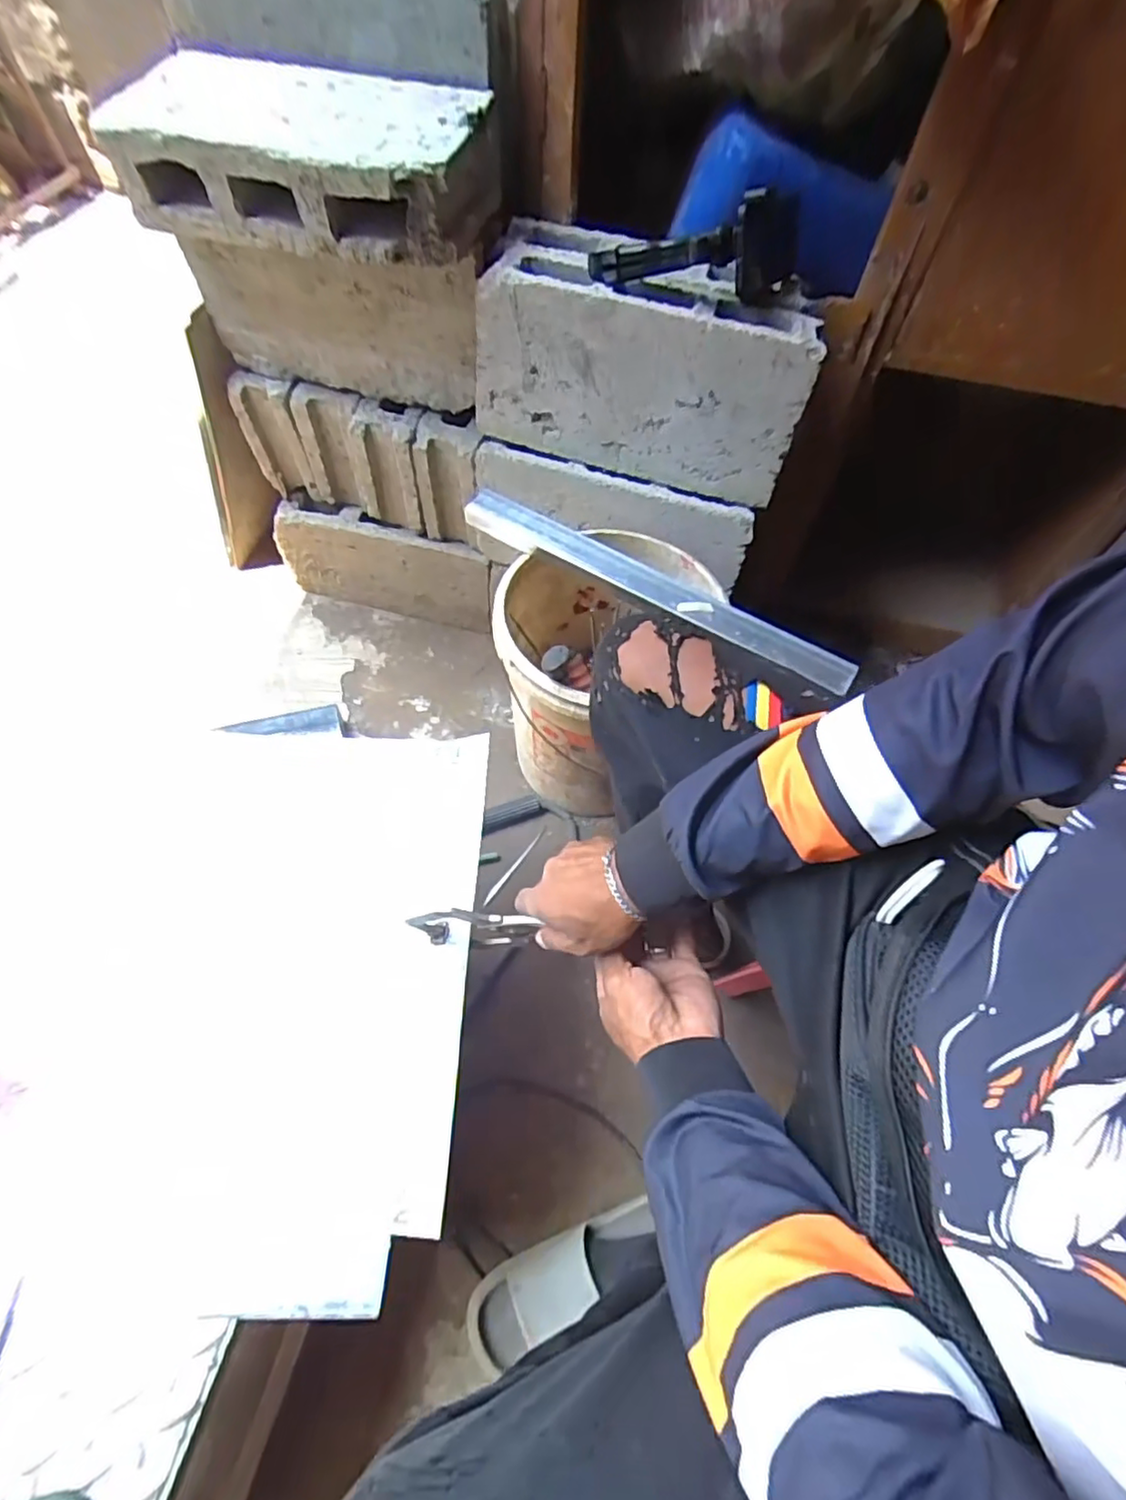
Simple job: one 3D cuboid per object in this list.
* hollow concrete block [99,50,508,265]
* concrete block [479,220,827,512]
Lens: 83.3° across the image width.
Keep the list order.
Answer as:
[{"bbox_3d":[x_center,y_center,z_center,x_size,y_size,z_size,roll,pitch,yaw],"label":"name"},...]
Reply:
[{"bbox_3d":[-0.282,-0.663,0.711,0.381,0.114,0.221,19,59,7],"label":"hollow concrete block"},{"bbox_3d":[0.106,-0.501,0.812,0.389,0.201,0.192,14,59,4],"label":"concrete block"}]

